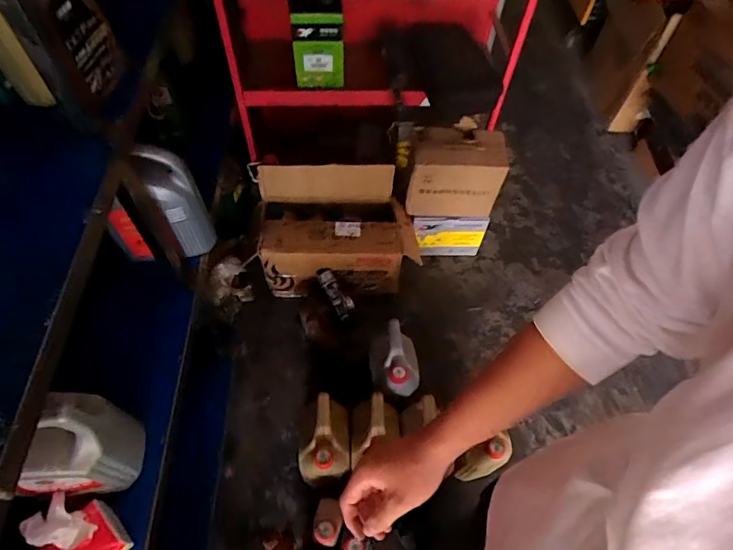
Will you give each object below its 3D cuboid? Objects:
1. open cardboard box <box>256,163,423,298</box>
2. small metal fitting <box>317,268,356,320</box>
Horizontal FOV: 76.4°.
[{"bbox_3d":[-0.088,-0.134,1.486,0.481,0.308,0.295,-3,59,-5],"label":"open cardboard box"},{"bbox_3d":[-0.094,0.054,1.437,0.071,0.058,0.167,-29,81,-19],"label":"small metal fitting"}]

